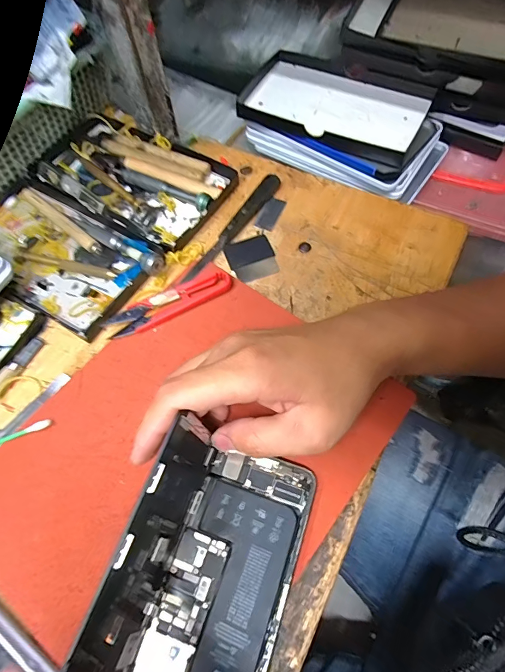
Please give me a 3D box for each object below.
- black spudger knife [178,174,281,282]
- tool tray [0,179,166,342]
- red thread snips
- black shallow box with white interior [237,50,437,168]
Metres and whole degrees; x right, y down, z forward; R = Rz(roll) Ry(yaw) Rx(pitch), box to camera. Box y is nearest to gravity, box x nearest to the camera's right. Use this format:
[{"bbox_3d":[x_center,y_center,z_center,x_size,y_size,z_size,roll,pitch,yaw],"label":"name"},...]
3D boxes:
[{"bbox_3d":[-0.015,-0.097,0.350,0.014,0.010,0.136,31,68,16],"label":"black spudger knife"},{"bbox_3d":[-0.165,-0.075,0.338,0.175,0.020,0.097,31,68,17],"label":"tool tray"},{"bbox_3d":[-0.064,-0.025,0.314,0.100,0.009,0.023,-24,64,-10],"label":"red thread snips"},{"bbox_3d":[0.080,-0.240,0.415,0.183,0.028,0.111,24,66,14],"label":"black shallow box with white interior"}]

